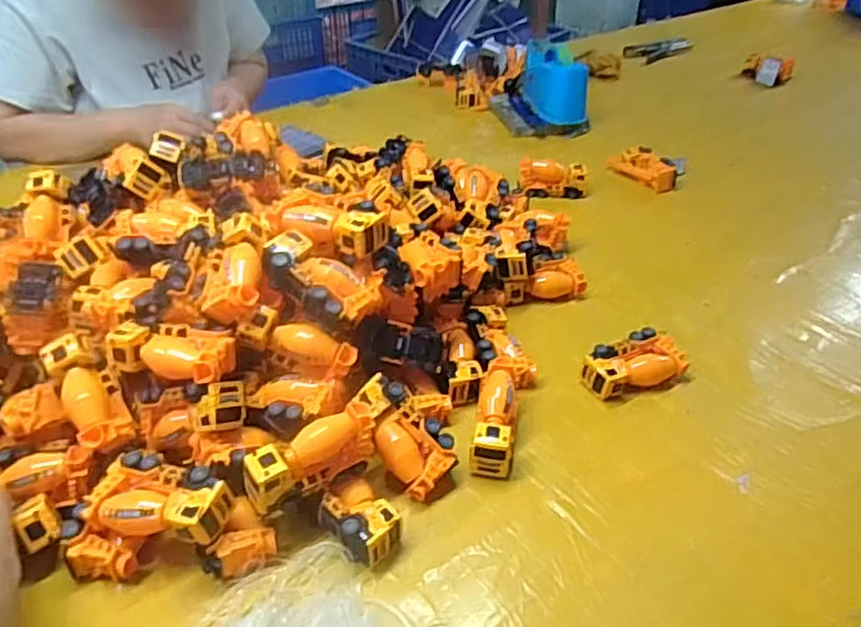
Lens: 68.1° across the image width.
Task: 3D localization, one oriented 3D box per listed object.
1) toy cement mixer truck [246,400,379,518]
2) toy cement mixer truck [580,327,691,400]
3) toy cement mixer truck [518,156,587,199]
[{"bbox_3d":[-0.092,0.119,0.504,0.105,0.059,0.033,-20,43,-25],"label":"toy cement mixer truck"},{"bbox_3d":[0.210,0.054,0.653,0.103,0.034,0.055,-15,42,-21],"label":"toy cement mixer truck"},{"bbox_3d":[0.189,-0.206,0.985,0.102,0.058,0.036,1,39,-2],"label":"toy cement mixer truck"}]

